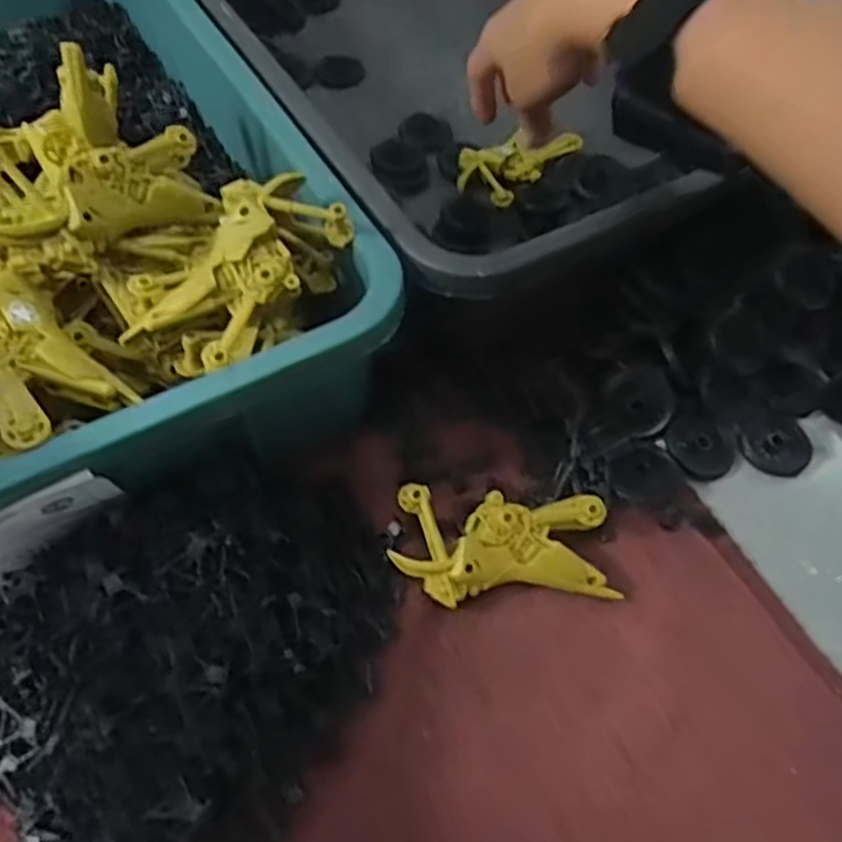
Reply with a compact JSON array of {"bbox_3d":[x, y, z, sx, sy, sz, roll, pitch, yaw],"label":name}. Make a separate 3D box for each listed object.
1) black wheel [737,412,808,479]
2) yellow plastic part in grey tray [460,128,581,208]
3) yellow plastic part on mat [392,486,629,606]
[{"bbox_3d":[0.196,0.012,0.394,0.037,0.011,0.040,2,58,-2],"label":"black wheel"},{"bbox_3d":[0.066,-0.190,0.507,0.052,0.015,0.095,37,63,19],"label":"yellow plastic part in grey tray"},{"bbox_3d":[0.039,0.060,0.334,0.099,0.027,0.051,5,58,0],"label":"yellow plastic part on mat"}]

